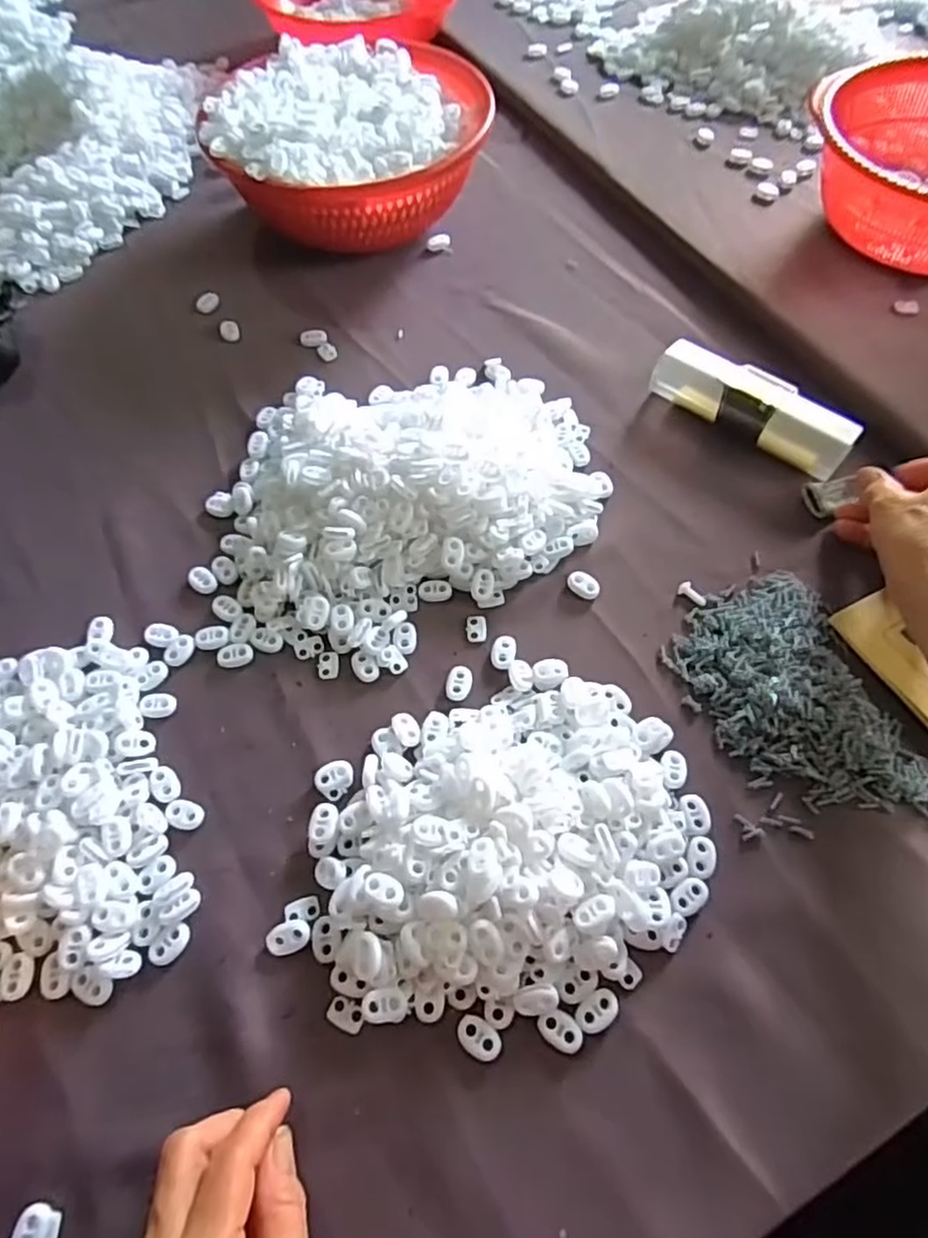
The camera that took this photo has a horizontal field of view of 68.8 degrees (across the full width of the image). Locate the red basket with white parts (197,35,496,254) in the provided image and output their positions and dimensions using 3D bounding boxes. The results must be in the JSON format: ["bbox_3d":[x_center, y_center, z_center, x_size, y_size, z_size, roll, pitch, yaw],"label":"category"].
[{"bbox_3d":[-0.100,-0.437,0.636,0.262,0.103,0.226,-27,64,-13],"label":"red basket with white parts"}]

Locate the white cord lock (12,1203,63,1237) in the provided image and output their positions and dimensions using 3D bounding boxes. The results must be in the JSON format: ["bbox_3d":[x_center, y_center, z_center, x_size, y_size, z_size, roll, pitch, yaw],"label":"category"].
[{"bbox_3d":[-0.191,0.275,0.301,0.018,0.010,0.021,-2,61,2],"label":"white cord lock"}]

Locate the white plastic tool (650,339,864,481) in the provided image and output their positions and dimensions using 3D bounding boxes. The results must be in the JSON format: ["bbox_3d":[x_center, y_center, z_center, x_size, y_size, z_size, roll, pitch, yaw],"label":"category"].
[{"bbox_3d":[0.215,-0.160,0.507,0.150,0.031,0.036,35,68,20],"label":"white plastic tool"}]

